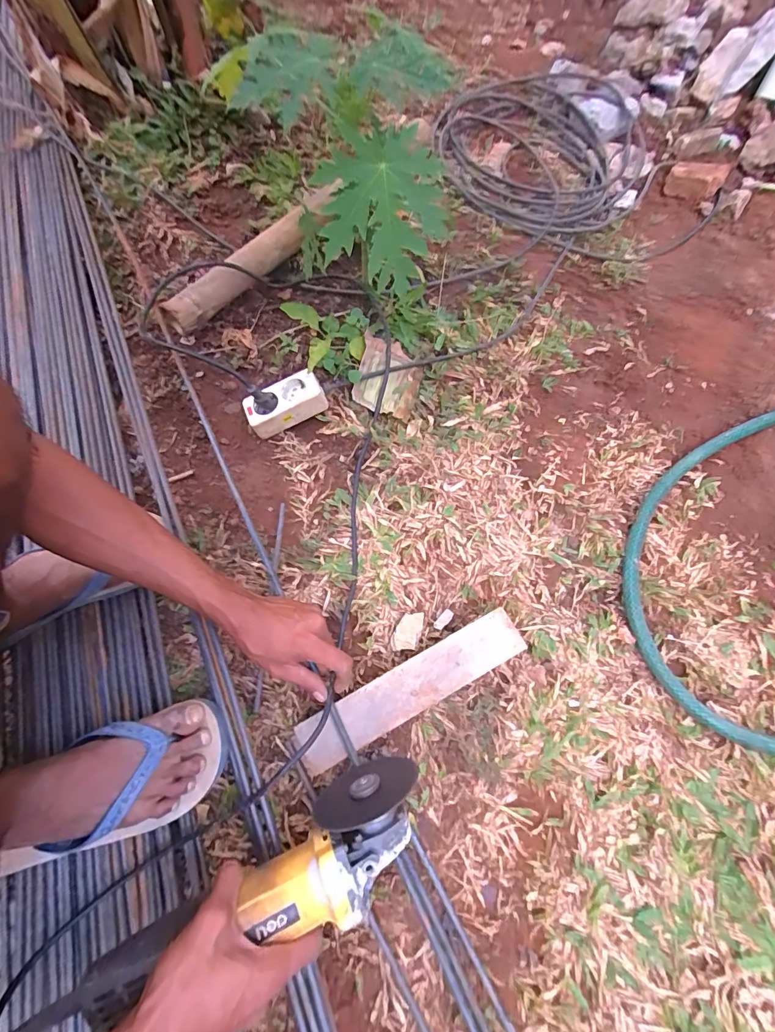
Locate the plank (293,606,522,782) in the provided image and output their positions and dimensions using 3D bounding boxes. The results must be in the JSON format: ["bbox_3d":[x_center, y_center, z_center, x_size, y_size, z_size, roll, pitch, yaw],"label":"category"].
[{"bbox_3d":[0.027,0.202,0.499,0.280,0.039,0.064,-27,74,-9],"label":"plank"}]

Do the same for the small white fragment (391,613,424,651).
[{"bbox_3d":[0.025,0.143,0.531,0.034,0.013,0.050,14,74,10],"label":"small white fragment"}]

